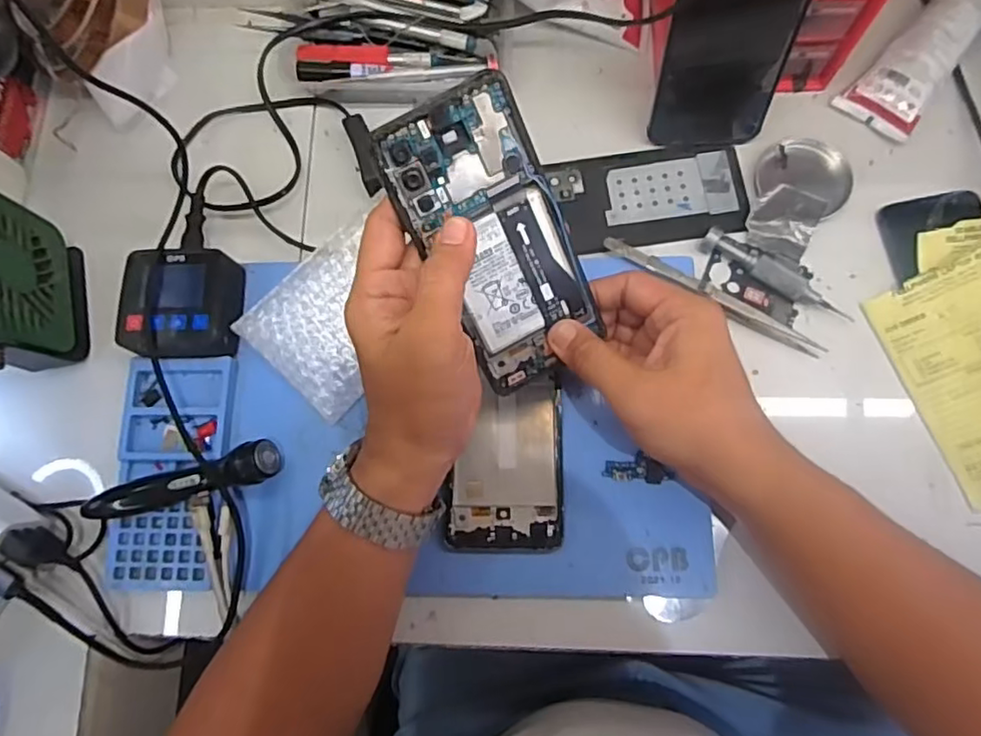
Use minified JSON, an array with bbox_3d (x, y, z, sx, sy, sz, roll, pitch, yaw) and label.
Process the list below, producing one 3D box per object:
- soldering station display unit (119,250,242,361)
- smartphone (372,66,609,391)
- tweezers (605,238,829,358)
[{"bbox_3d":[-0.209,-0.042,0.419,0.073,0.033,0.072,0,77,4],"label":"soldering station display unit"},{"bbox_3d":[0.005,-0.062,0.325,0.074,0.010,0.156,-27,118,-7],"label":"smartphone"},{"bbox_3d":[0.148,-0.047,0.415,0.156,0.018,0.011,29,77,9],"label":"tweezers"}]

